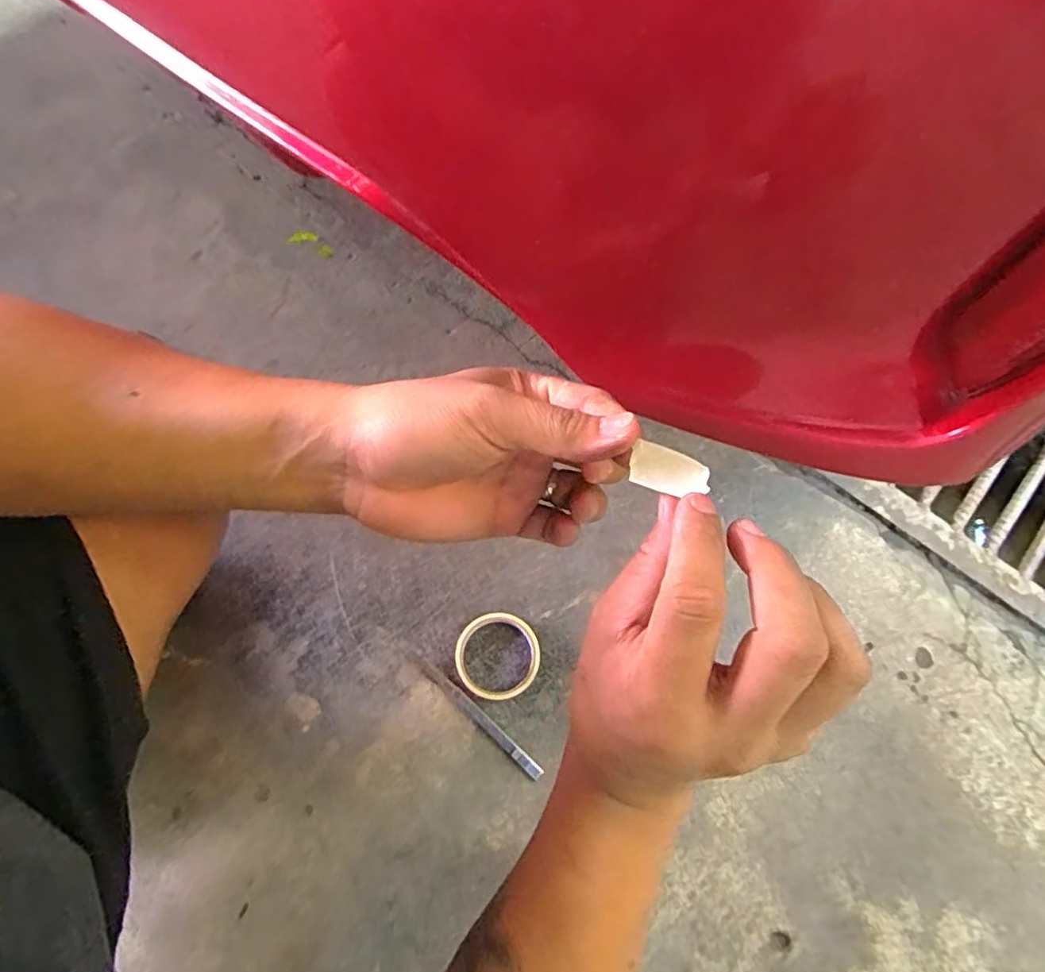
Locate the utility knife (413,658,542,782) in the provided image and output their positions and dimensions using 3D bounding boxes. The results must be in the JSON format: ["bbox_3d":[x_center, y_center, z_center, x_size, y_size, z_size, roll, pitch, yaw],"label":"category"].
[{"bbox_3d":[-0.046,0.243,0.628,0.170,0.007,0.014,39,71,12],"label":"utility knife"}]

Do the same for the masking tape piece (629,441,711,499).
[{"bbox_3d":[0.061,-0.006,0.244,0.033,0.007,0.017,18,68,4],"label":"masking tape piece"}]

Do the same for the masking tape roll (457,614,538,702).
[{"bbox_3d":[-0.027,0.186,0.650,0.091,0.013,0.089,1,68,-3],"label":"masking tape roll"}]

